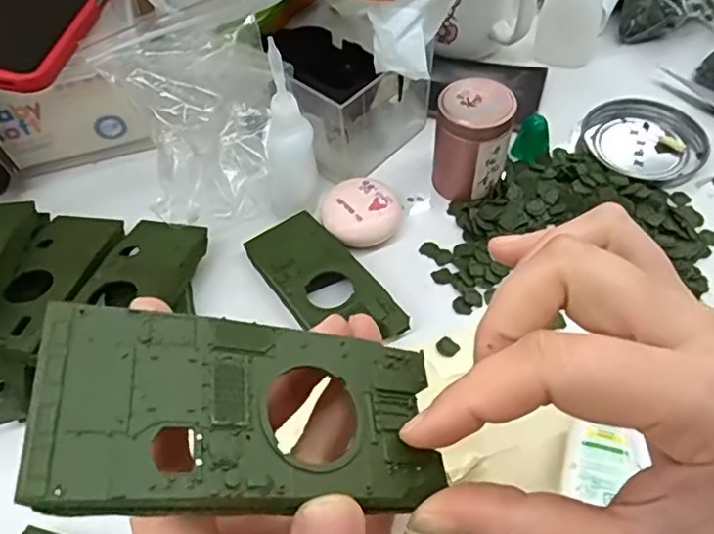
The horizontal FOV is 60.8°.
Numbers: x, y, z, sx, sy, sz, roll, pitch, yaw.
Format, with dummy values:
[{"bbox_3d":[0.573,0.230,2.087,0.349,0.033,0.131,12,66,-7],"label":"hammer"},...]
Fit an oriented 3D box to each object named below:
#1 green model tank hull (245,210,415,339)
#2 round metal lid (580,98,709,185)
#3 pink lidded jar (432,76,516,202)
[{"bbox_3d":[-0.021,0.006,0.343,0.047,0.015,0.106,-30,58,-19],"label":"green model tank hull"},{"bbox_3d":[0.195,-0.087,0.417,0.079,0.014,0.069,35,62,25],"label":"round metal lid"},{"bbox_3d":[0.071,-0.078,0.373,0.045,0.059,0.040,6,53,9],"label":"pink lidded jar"}]

